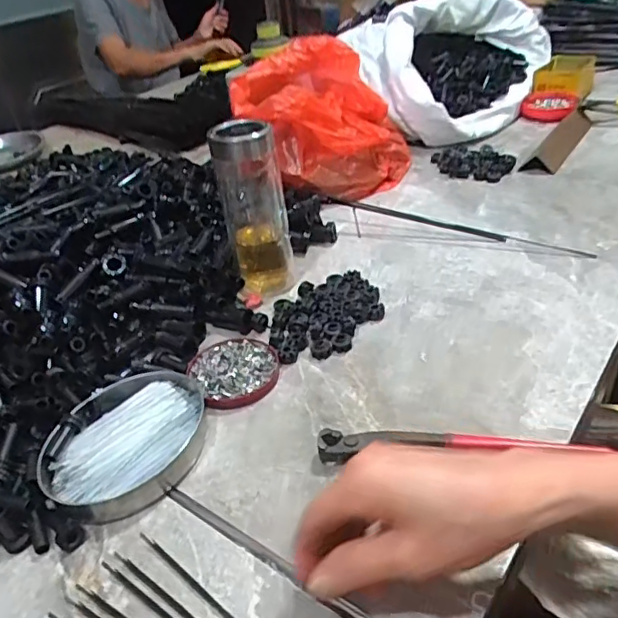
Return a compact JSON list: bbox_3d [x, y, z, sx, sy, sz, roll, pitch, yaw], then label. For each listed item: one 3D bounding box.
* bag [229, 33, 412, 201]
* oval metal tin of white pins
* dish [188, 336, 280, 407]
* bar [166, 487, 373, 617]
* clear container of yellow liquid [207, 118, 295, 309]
[{"bbox_3d":[0.012,-0.279,0.846,0.249,0.160,0.240,-27,40,-27],"label":"bag"},{"bbox_3d":[-0.142,0.101,0.456,0.104,0.027,0.137,6,37,17],"label":"oval metal tin of white pins"},{"bbox_3d":[-0.065,0.057,0.519,0.074,0.012,0.080,-4,35,3],"label":"dish"},{"bbox_3d":[-0.014,0.165,0.361,0.222,0.006,0.010,20,43,32],"label":"bar"},{"bbox_3d":[-0.057,-0.104,0.591,0.064,0.168,0.071,-8,35,-2],"label":"clear container of yellow liquid"}]

